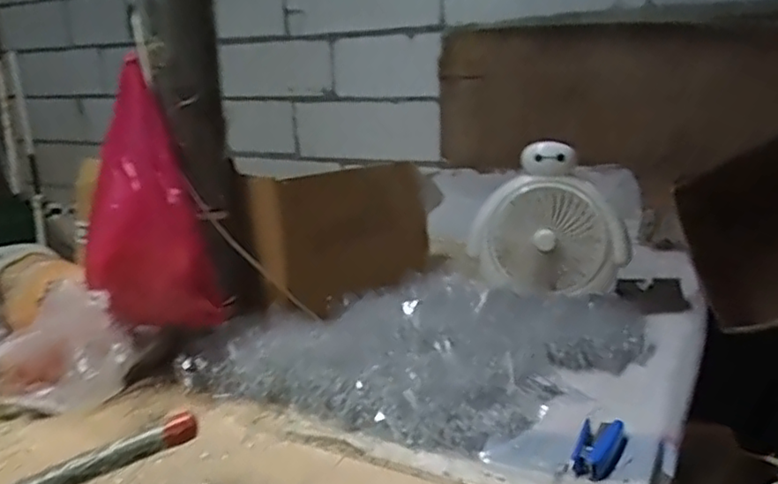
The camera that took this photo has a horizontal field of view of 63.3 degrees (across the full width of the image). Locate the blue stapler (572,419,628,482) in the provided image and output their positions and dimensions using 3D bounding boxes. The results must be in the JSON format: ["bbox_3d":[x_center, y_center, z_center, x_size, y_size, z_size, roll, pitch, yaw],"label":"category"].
[{"bbox_3d":[0.220,0.216,0.660,0.043,0.024,0.103,8,17,27],"label":"blue stapler"}]

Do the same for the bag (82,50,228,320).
[{"bbox_3d":[-0.291,-0.042,0.761,0.147,0.283,0.085,-6,16,-22],"label":"bag"}]

